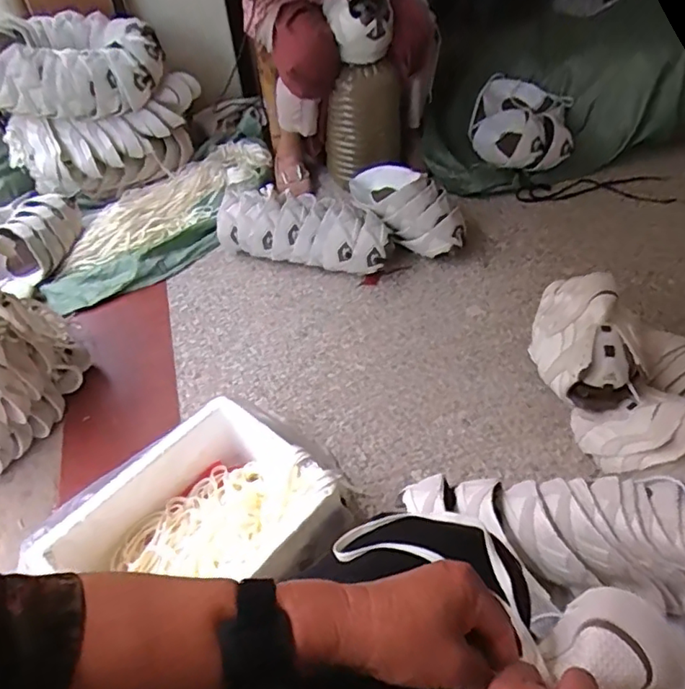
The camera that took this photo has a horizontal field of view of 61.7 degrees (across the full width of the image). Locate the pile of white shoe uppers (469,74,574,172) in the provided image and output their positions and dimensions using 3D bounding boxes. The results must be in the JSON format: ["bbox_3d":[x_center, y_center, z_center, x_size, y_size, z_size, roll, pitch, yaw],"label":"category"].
[{"bbox_3d":[0.486,-0.603,1.577,0.263,0.122,0.312,7,48,12],"label":"pile of white shoe uppers"}]

